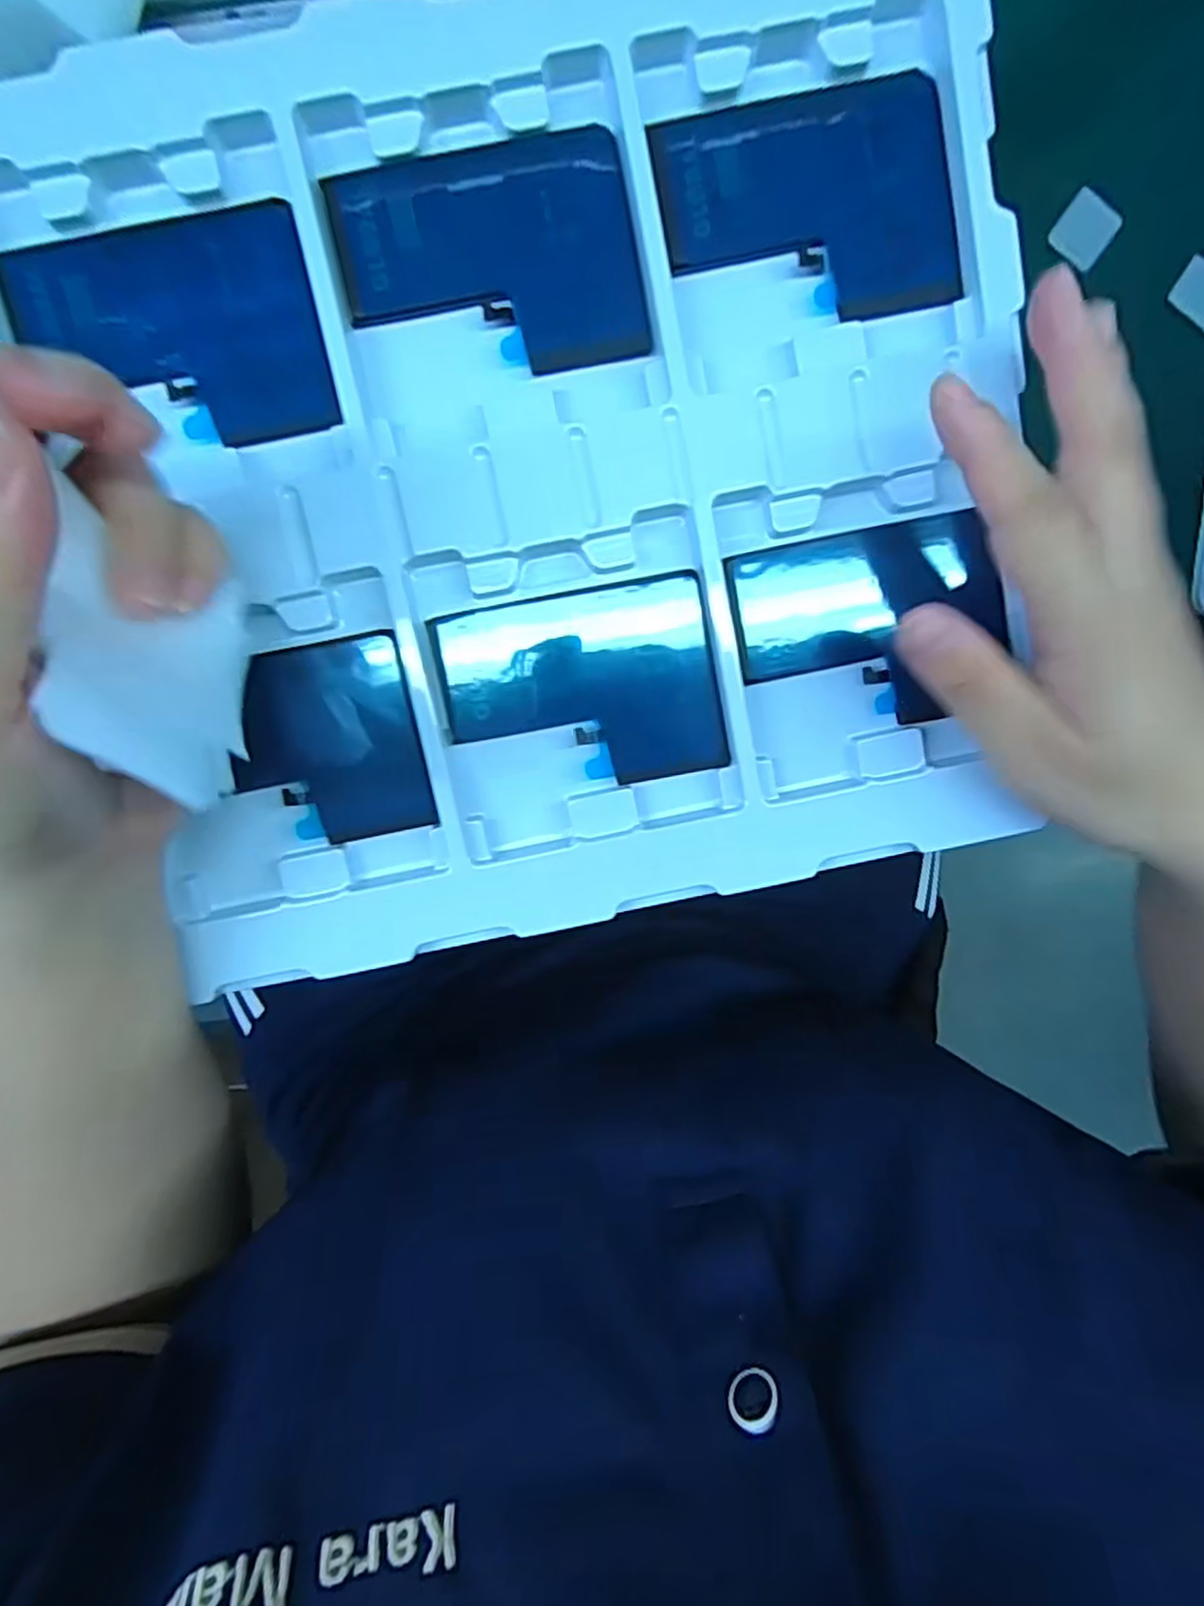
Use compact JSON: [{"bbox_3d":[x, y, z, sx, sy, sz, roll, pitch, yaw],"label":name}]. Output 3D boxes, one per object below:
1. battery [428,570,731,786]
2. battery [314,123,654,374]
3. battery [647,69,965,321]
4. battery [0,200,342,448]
[{"bbox_3d":[-0.006,-0.037,0.241,0.089,0.006,0.064,-10,96,-1],"label":"battery"},{"bbox_3d":[-0.034,-0.167,0.223,0.089,0.005,0.066,-11,96,-1],"label":"battery"},{"bbox_3d":[0.064,-0.186,0.226,0.091,0.007,0.066,-13,96,-1],"label":"battery"},{"bbox_3d":[-0.131,-0.141,0.220,0.089,0.006,0.063,-10,96,-1],"label":"battery"}]

